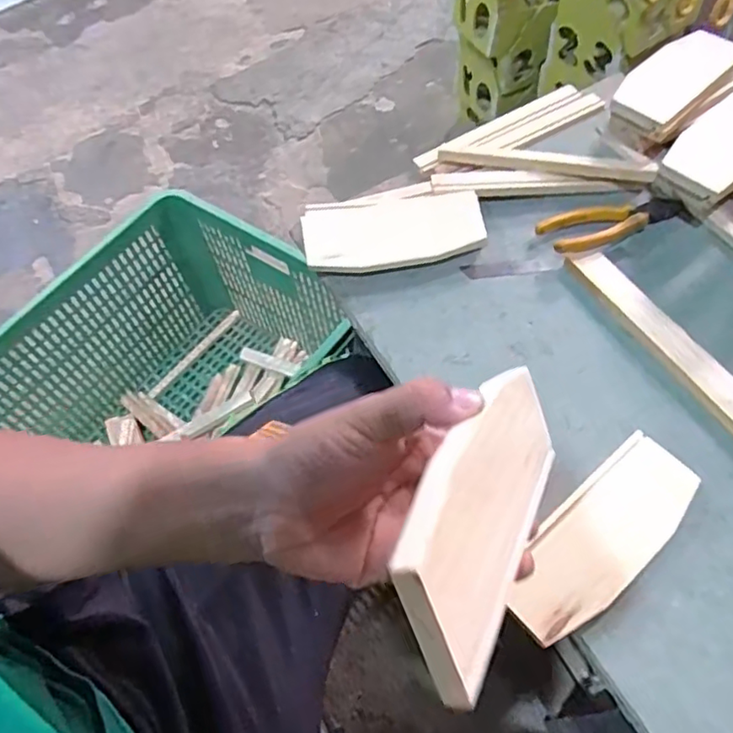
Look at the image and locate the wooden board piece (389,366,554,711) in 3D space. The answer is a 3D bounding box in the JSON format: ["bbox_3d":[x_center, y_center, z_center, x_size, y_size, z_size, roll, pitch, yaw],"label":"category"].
[{"bbox_3d":[0.058,0.057,0.275,0.009,0.072,0.180,-15,17,33],"label":"wooden board piece"}]

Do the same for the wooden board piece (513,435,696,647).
[{"bbox_3d":[0.177,0.129,0.455,0.180,0.014,0.071,-38,63,-15],"label":"wooden board piece"}]

